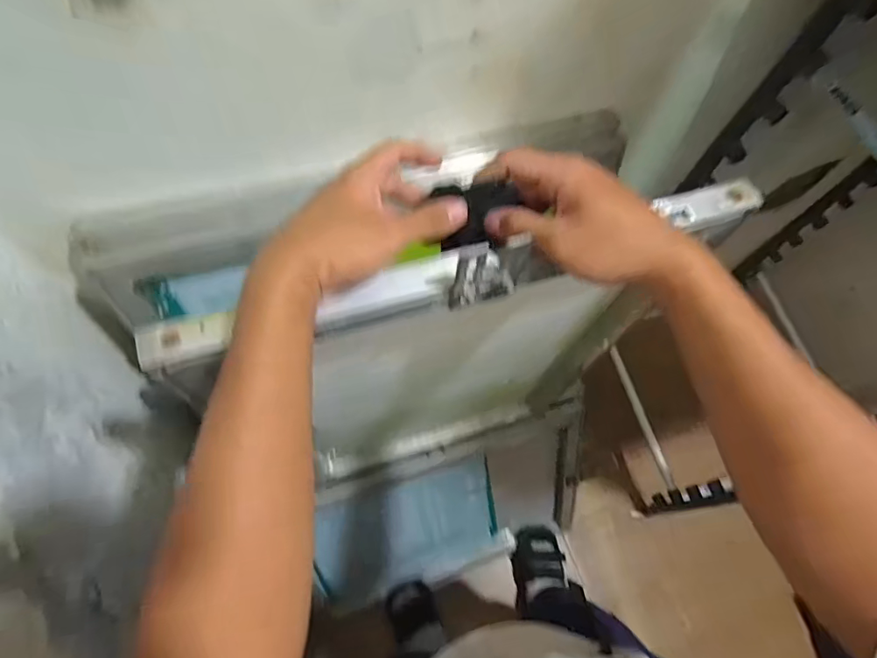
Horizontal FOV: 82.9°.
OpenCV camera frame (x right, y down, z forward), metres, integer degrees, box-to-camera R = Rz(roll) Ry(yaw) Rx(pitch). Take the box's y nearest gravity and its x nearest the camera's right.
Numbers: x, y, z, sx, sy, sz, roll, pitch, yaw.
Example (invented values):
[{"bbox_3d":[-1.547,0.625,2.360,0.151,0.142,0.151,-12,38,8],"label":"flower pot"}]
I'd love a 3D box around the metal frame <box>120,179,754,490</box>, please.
[{"bbox_3d":[0.021,0.074,0.651,0.444,0.683,0.051,-16,68,-8],"label":"metal frame"}]

